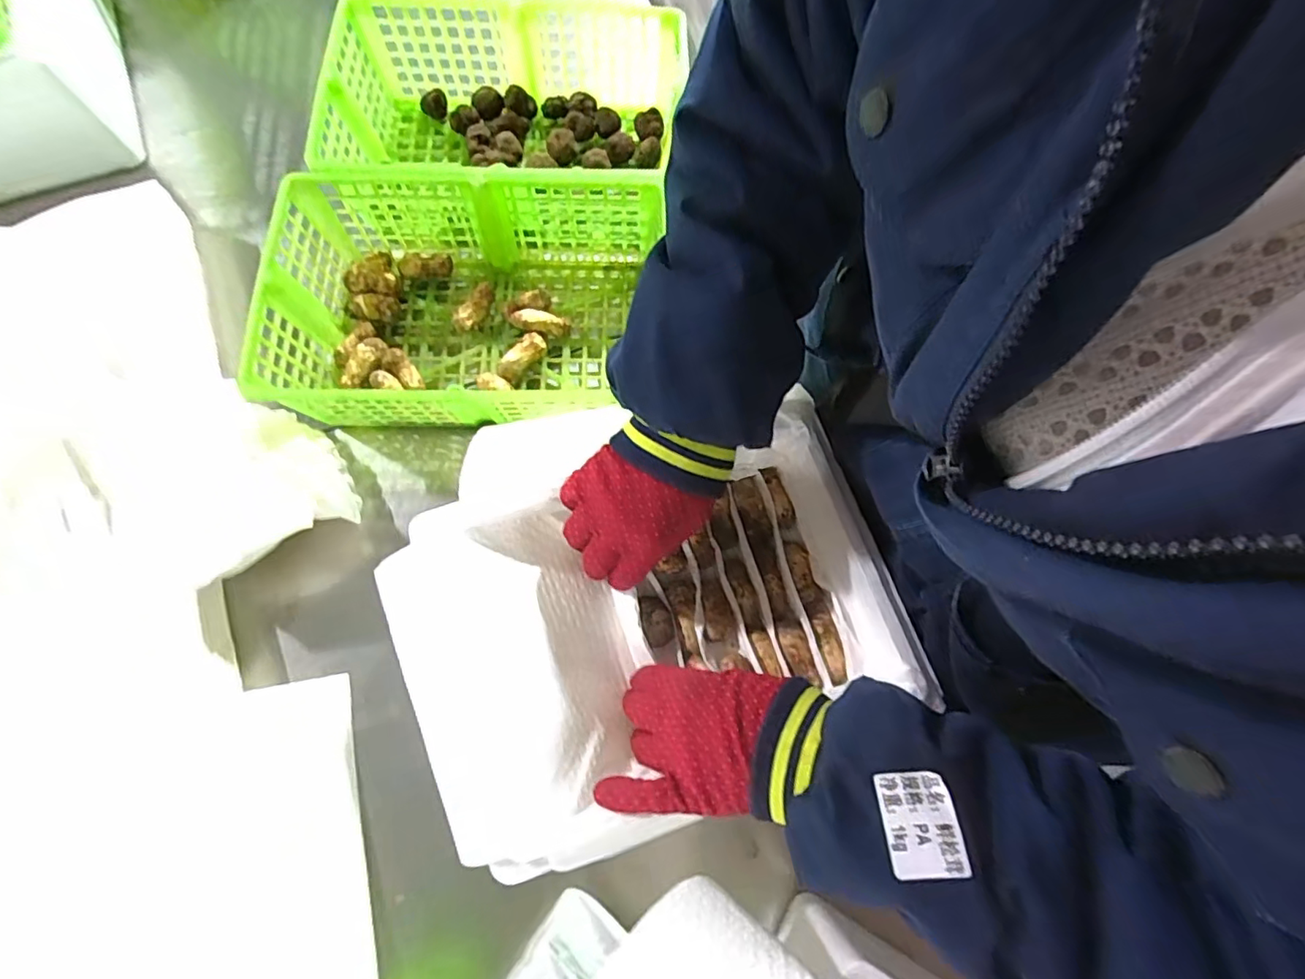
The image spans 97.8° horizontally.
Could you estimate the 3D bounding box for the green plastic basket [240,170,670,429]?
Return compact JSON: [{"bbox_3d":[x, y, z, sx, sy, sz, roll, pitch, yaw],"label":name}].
[{"bbox_3d":[-0.165,-0.166,0.532,0.328,0.117,0.219,-1,73,-3],"label":"green plastic basket"}]

